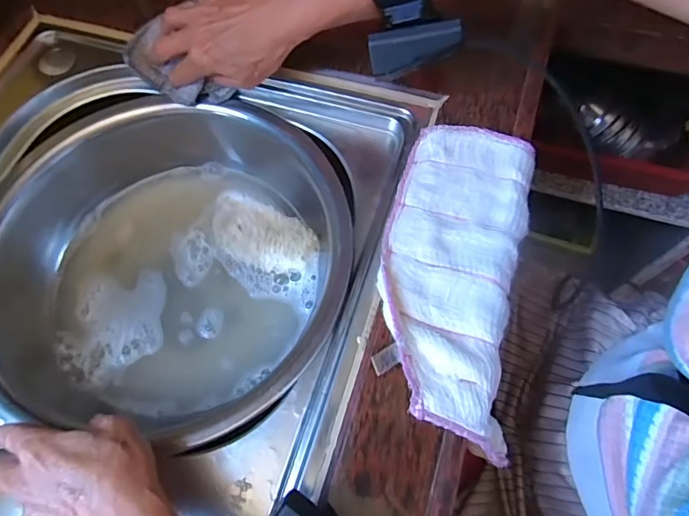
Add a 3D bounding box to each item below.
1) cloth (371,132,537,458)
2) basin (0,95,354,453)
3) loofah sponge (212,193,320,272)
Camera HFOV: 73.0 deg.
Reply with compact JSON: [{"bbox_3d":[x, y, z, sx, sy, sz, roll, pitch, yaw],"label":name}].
[{"bbox_3d":[0.080,0.001,0.334,0.100,0.019,0.237,9,66,6],"label":"cloth"},{"bbox_3d":[-0.154,0.000,0.418,0.312,0.082,0.292,-1,66,2],"label":"basin"},{"bbox_3d":[-0.083,-0.027,0.455,0.115,0.022,0.063,24,69,12],"label":"loofah sponge"}]

